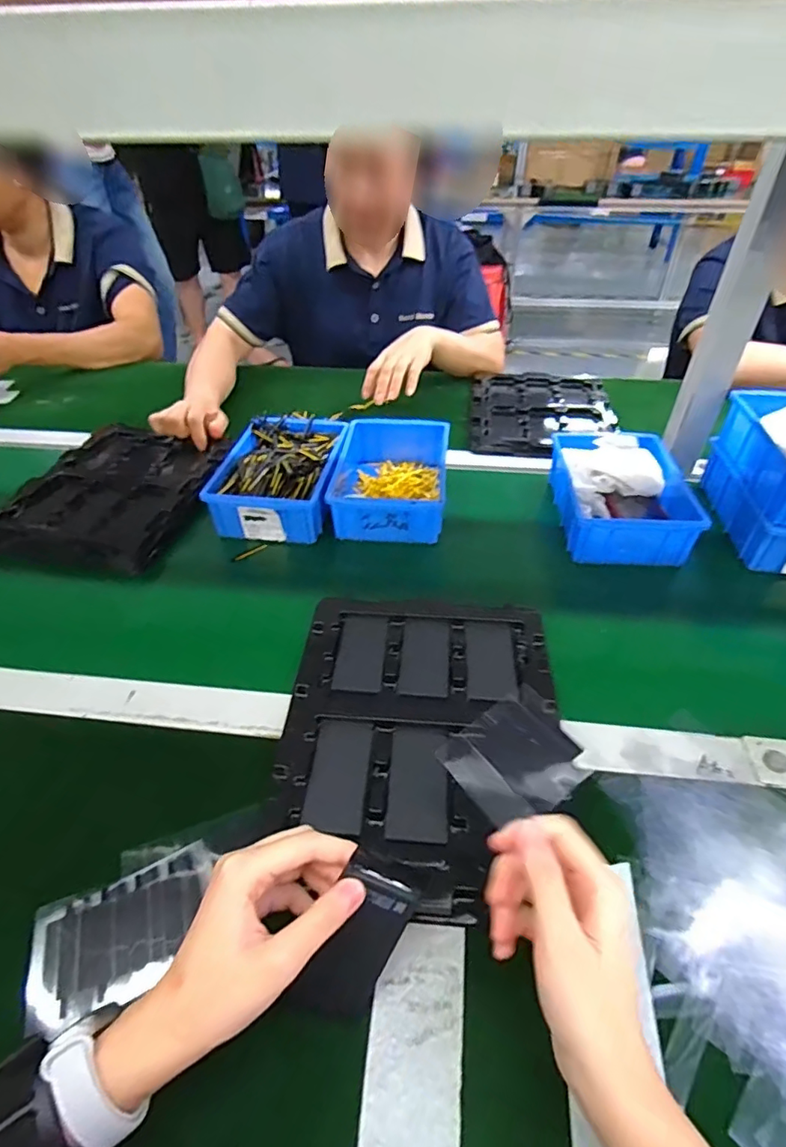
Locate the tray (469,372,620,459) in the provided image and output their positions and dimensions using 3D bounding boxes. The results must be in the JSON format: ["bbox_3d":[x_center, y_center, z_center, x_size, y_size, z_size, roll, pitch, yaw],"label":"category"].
[{"bbox_3d":[0.236,-0.260,0.857,0.217,0.013,0.287,5,43,6],"label":"tray"}]

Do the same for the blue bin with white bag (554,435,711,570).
[{"bbox_3d":[0.272,-0.097,0.655,0.138,0.057,0.201,3,43,4],"label":"blue bin with white bag"}]

